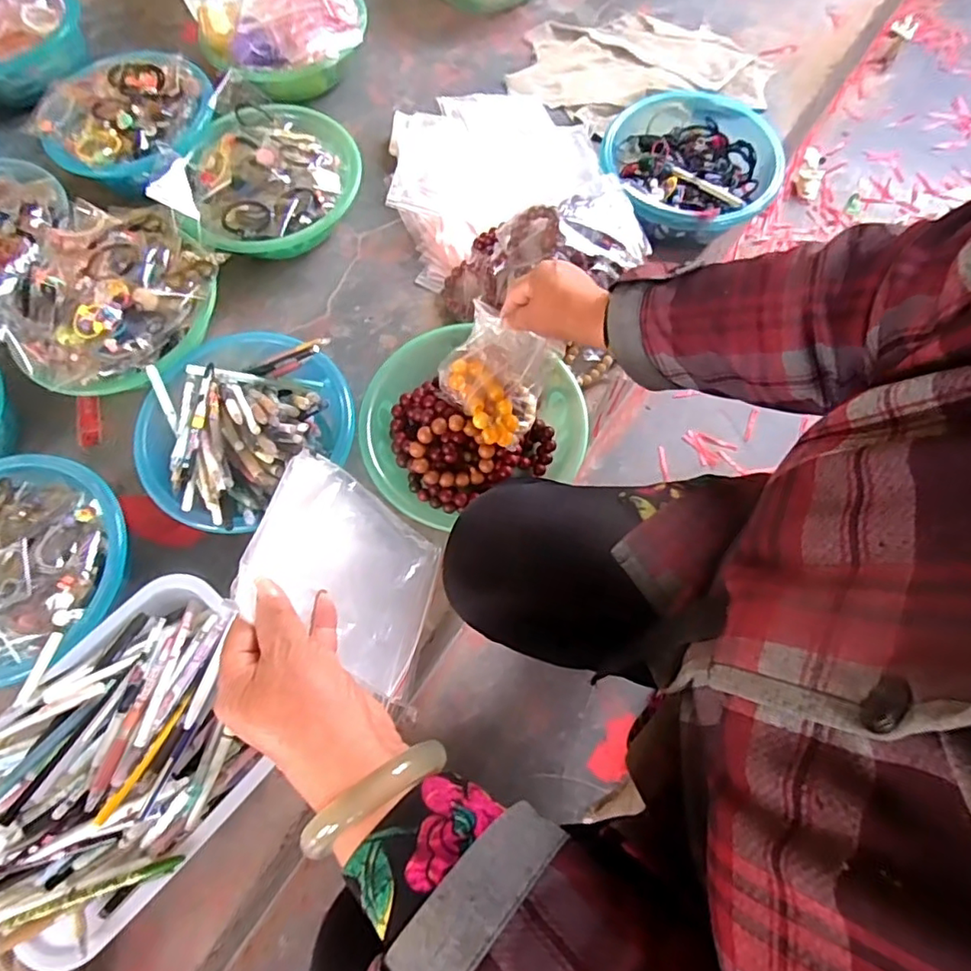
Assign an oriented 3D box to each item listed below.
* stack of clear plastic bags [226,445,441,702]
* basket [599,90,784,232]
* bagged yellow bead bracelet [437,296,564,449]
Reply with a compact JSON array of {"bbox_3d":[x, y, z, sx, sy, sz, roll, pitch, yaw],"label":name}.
[{"bbox_3d":[-0.089,0.060,0.386,0.007,0.152,0.113,-8,54,33],"label":"stack of clear plastic bags"},{"bbox_3d":[0.276,-0.423,0.768,0.246,0.076,0.253,-9,69,-2],"label":"basket"},{"bbox_3d":[0.006,-0.110,0.596,0.106,0.070,0.105,32,73,12],"label":"bagged yellow bead bracelet"}]

